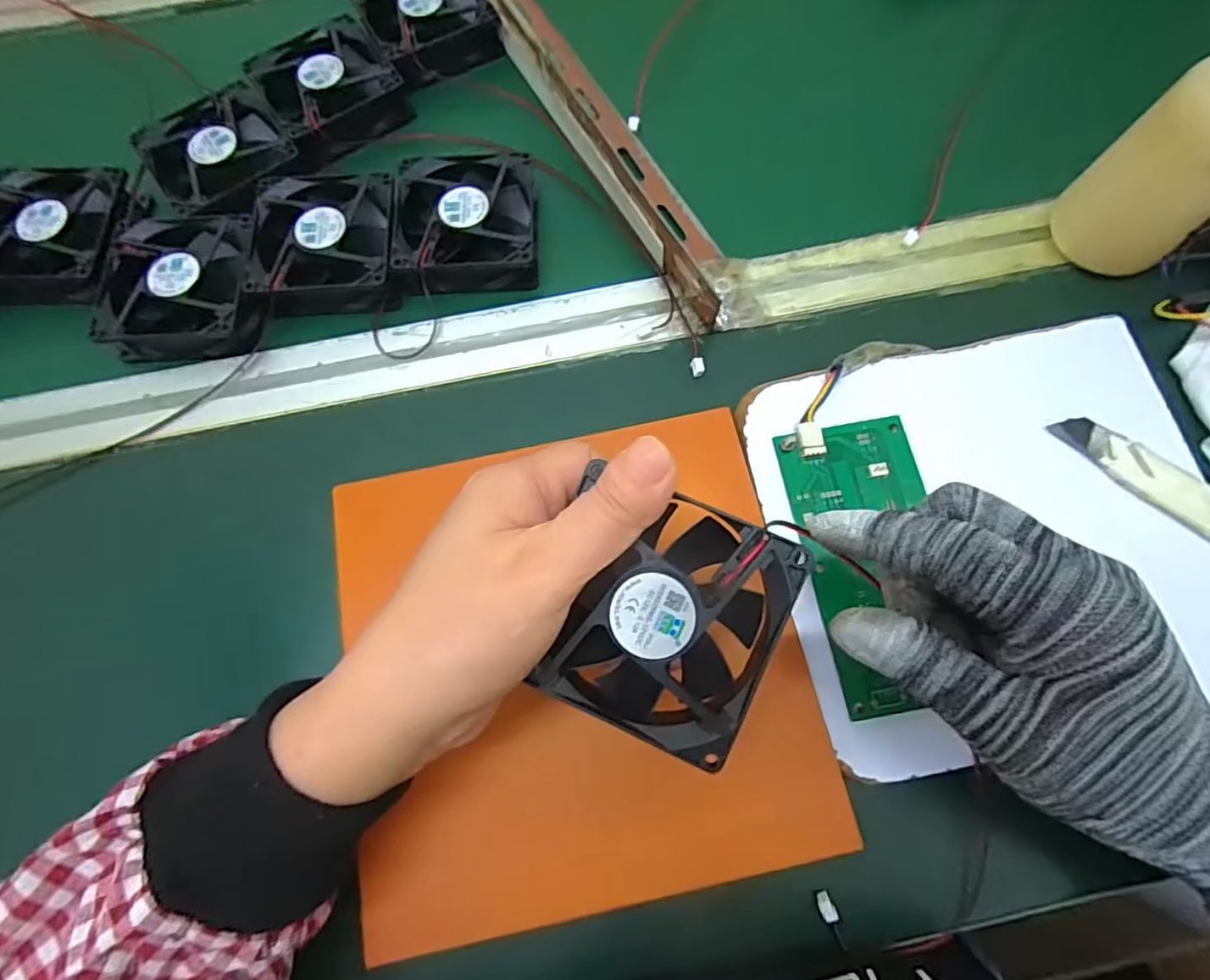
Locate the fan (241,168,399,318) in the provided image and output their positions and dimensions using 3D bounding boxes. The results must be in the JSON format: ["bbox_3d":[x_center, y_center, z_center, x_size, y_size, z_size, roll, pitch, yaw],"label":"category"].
[{"bbox_3d":[-0.162,-0.144,0.347,0.082,0.029,0.083,-3,68,1],"label":"fan"}]

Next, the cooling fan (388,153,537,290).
[{"bbox_3d":[-0.080,-0.155,0.350,0.078,0.028,0.085,-5,68,1],"label":"cooling fan"}]

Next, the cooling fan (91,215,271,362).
[{"bbox_3d":[-0.238,-0.117,0.341,0.085,0.027,0.082,-2,68,2],"label":"cooling fan"}]

